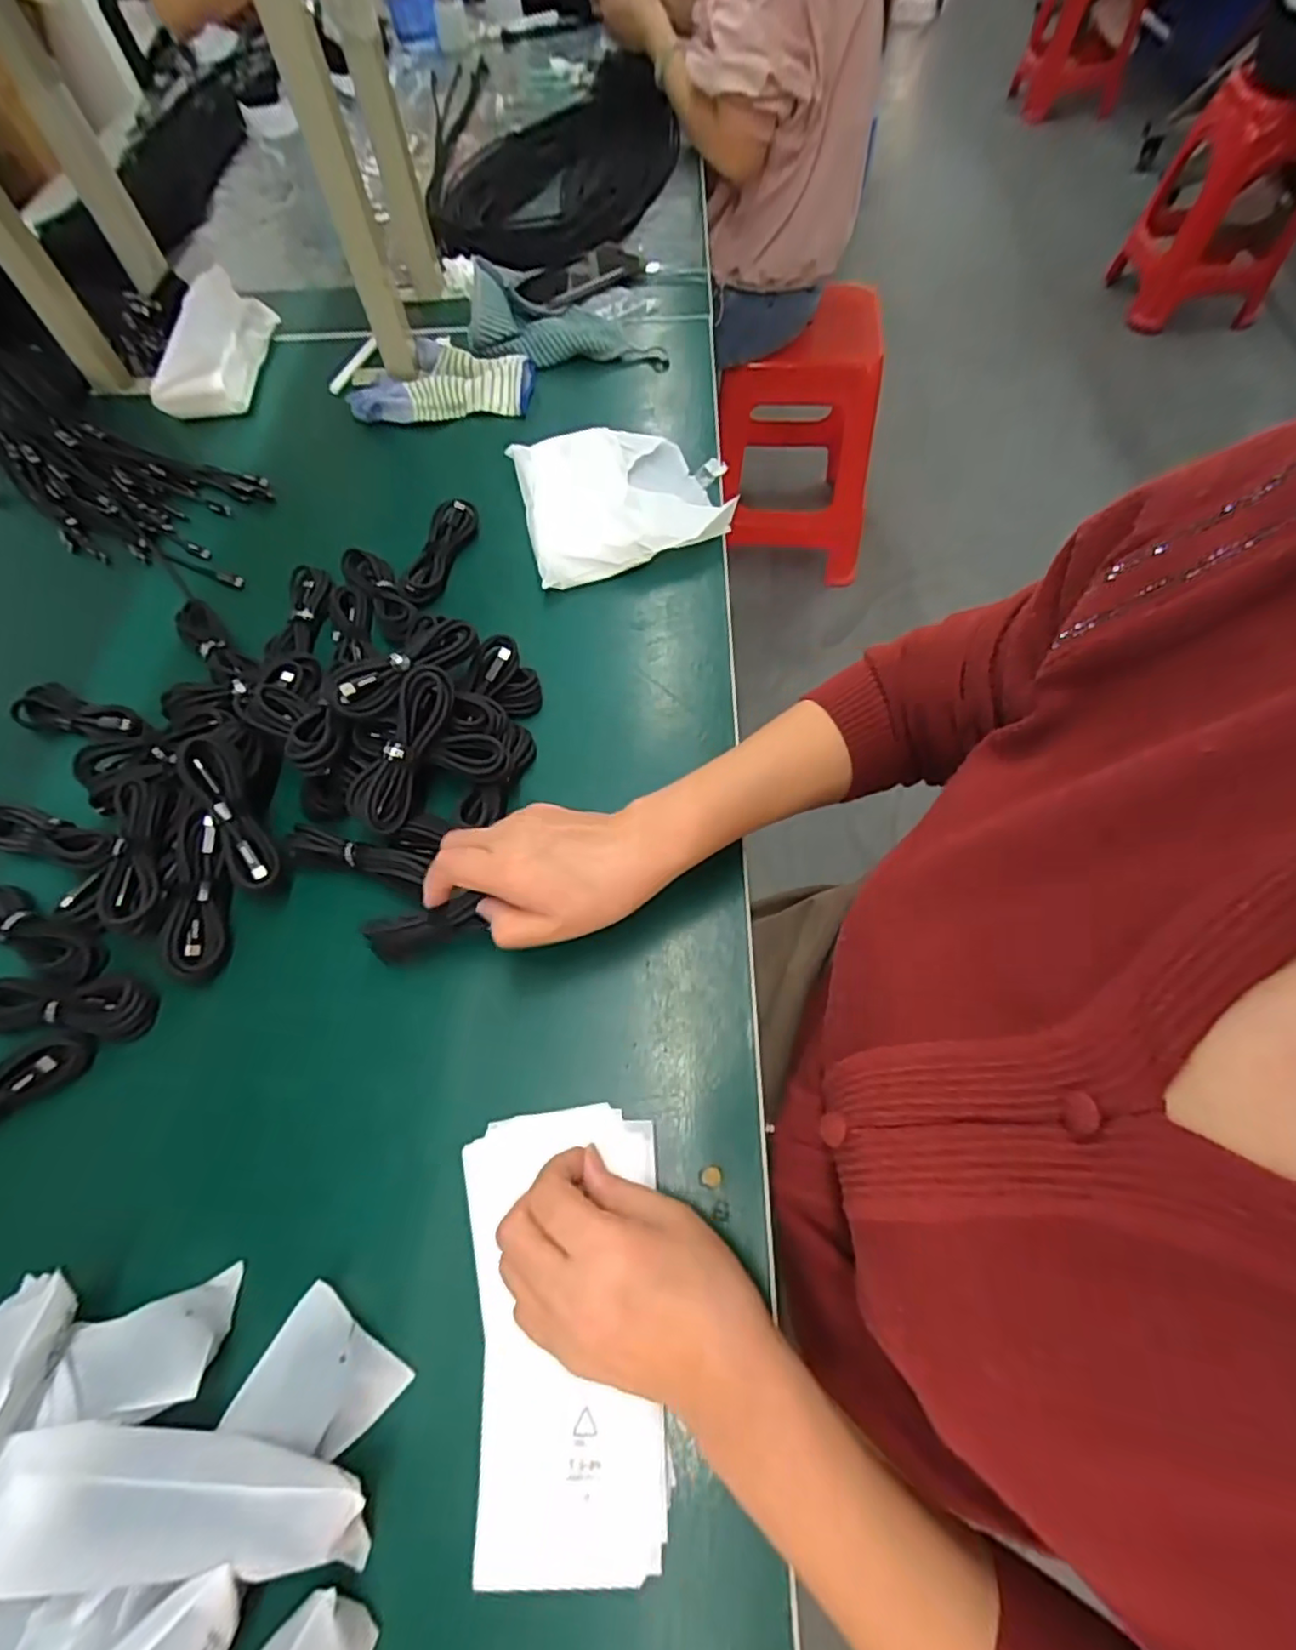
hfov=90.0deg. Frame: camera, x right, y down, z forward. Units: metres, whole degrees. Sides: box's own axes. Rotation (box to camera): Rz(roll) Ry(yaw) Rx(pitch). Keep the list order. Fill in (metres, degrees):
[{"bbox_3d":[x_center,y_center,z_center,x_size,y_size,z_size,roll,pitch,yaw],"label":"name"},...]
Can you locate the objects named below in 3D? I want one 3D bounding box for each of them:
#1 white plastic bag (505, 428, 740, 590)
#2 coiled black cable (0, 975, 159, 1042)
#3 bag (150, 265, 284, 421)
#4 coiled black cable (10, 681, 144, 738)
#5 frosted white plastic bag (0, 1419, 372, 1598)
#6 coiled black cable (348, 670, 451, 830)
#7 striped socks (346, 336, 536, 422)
[{"bbox_3d":[-0.024,-0.297,0.583,0.179,0.029,0.172,-17,63,-6],"label":"white plastic bag"},{"bbox_3d":[-0.356,0.110,0.395,0.103,0.017,0.034,2,62,4],"label":"coiled black cable"},{"bbox_3d":[-0.464,-0.516,0.688,0.086,0.057,0.175,0,62,4],"label":"bag"},{"bbox_3d":[-0.432,-0.086,0.495,0.115,0.020,0.036,11,63,9],"label":"coiled black cable"},{"bbox_3d":[-0.194,0.283,0.267,0.147,0.028,0.043,3,63,5],"label":"frosted white plastic bag"},{"bbox_3d":[-0.162,-0.050,0.425,0.033,0.026,0.111,25,90,13],"label":"coiled black cable"},{"bbox_3d":[-0.217,-0.459,0.674,0.190,0.031,0.097,1,62,4],"label":"striped socks"}]

